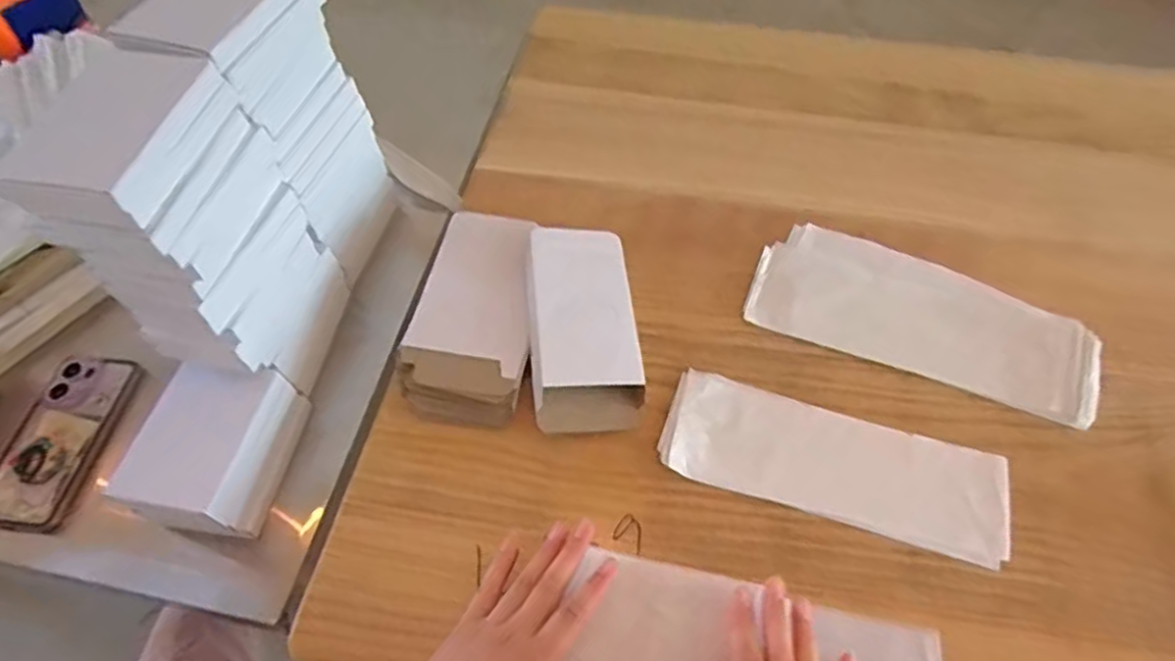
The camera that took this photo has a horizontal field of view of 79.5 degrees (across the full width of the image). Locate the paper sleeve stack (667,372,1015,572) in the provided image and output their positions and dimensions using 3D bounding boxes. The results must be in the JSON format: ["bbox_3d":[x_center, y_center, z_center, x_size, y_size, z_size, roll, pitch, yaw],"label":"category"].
[{"bbox_3d":[0.188,0.100,0.542,0.254,0.008,0.090,15,59,11],"label":"paper sleeve stack"}]

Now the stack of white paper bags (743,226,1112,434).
[{"bbox_3d":[0.288,-0.016,0.610,0.279,0.022,0.111,19,60,13],"label":"stack of white paper bags"}]

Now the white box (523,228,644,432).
[{"bbox_3d":[-0.004,-0.005,0.592,0.086,0.037,0.182,-6,58,-2],"label":"white box"}]

